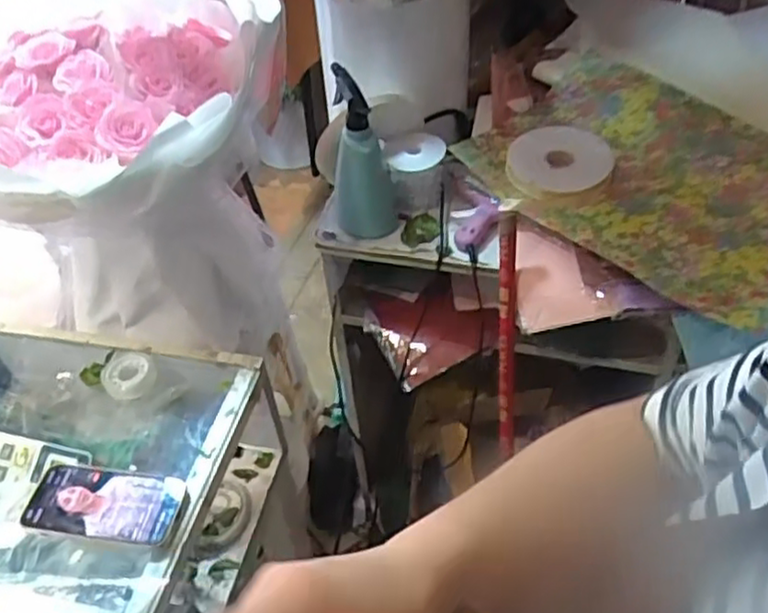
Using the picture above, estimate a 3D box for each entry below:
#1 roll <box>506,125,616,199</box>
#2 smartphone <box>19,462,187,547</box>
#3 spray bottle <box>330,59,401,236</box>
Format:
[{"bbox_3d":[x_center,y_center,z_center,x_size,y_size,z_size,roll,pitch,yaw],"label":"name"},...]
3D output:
[{"bbox_3d":[0.255,-0.214,1.026,0.140,0.023,0.168,14,48,18],"label":"roll"},{"bbox_3d":[-0.270,0.188,0.679,0.145,0.015,0.074,2,45,7],"label":"smartphone"},{"bbox_3d":[-0.030,-0.204,0.978,0.086,0.217,0.097,-4,45,1],"label":"spray bottle"}]

